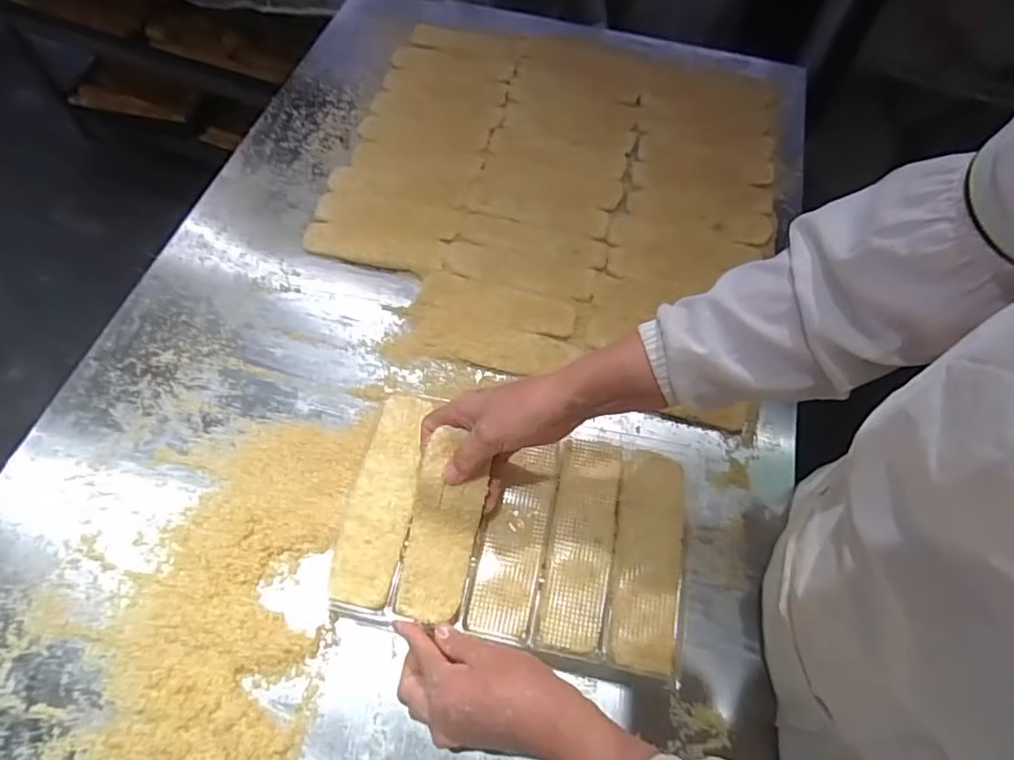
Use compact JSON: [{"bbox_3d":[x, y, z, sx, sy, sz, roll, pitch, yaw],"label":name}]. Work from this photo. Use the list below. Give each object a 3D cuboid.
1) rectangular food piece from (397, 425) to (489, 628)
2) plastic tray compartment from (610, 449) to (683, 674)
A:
[{"bbox_3d":[-0.054,0.122,0.480,0.059,0.025,0.151,7,87,3],"label":"rectangular food piece"},{"bbox_3d":[0.127,0.154,0.503,0.058,0.014,0.187,9,62,4],"label":"plastic tray compartment"}]

